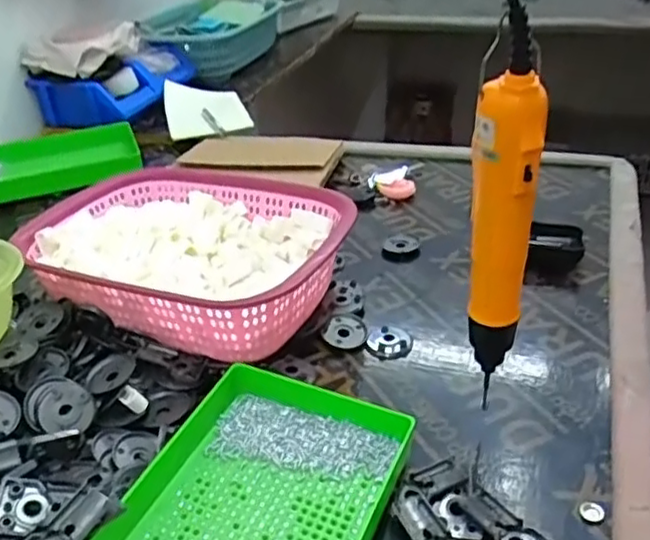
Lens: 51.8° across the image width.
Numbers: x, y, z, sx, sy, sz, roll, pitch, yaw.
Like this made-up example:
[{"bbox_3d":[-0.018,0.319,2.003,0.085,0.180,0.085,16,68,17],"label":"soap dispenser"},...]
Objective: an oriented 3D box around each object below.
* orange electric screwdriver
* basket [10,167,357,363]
[{"bbox_3d":[0.103,-0.027,0.389,0.033,0.220,0.029,-6,33,-2],"label":"orange electric screwdriver"},{"bbox_3d":[-0.133,-0.012,0.664,0.301,0.082,0.221,13,36,25],"label":"basket"}]

